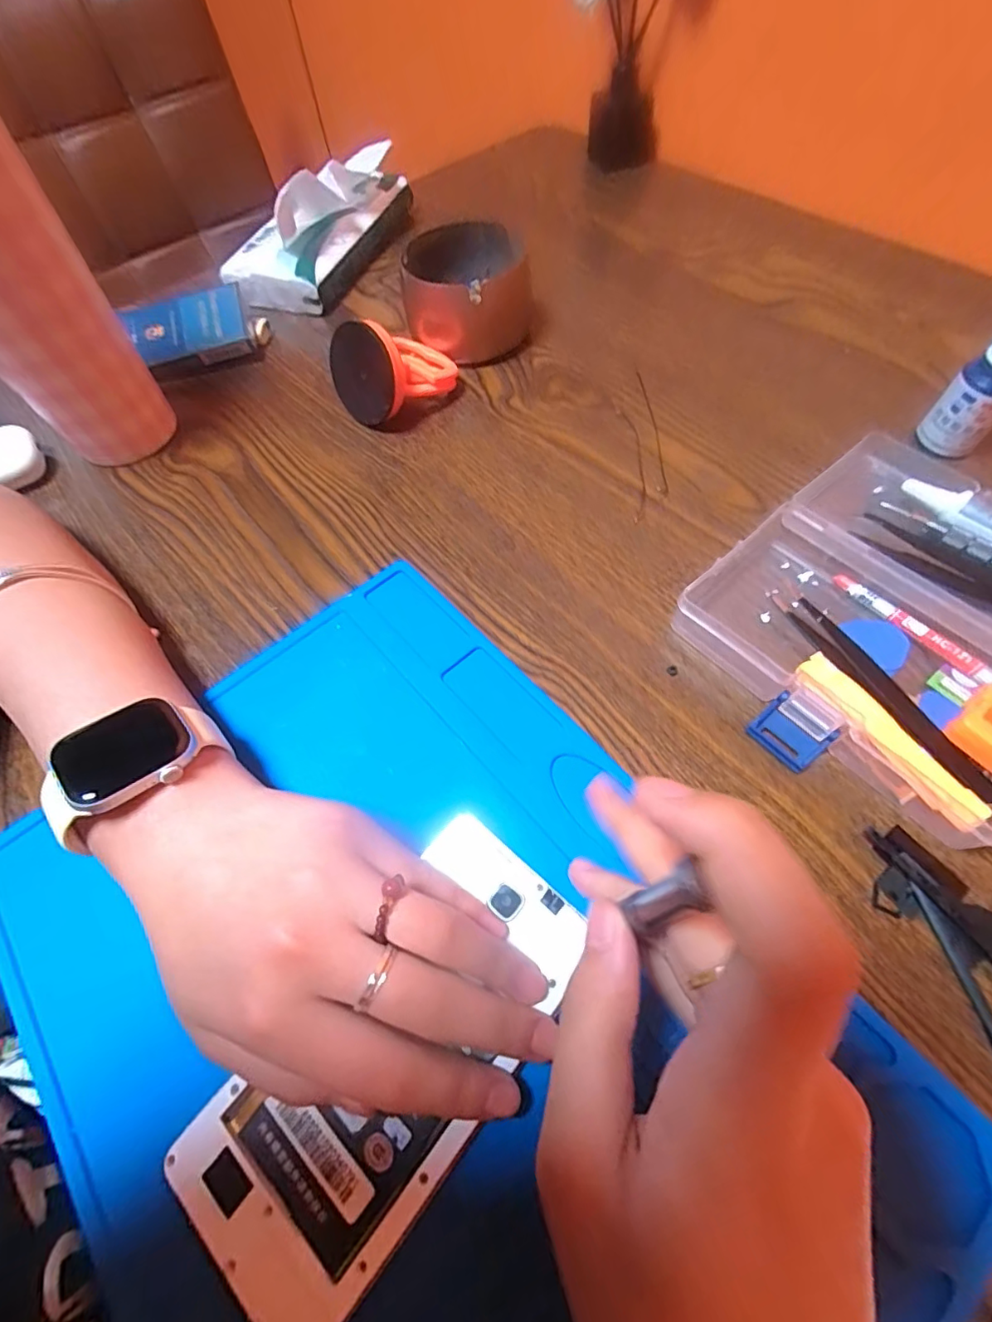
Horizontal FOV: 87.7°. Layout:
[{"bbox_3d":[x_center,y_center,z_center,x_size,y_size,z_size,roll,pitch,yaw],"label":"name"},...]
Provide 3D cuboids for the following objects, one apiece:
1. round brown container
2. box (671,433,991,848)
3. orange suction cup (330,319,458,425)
[{"bbox_3d":[-0.017,-0.246,0.350,0.082,0.048,0.080,-2,61,3],"label":"round brown container"},{"bbox_3d":[0.193,-0.024,0.237,0.188,0.023,0.151,-39,66,-16],"label":"box"},{"bbox_3d":[-0.065,-0.189,0.325,0.071,0.052,0.058,-41,66,-17],"label":"orange suction cup"}]

